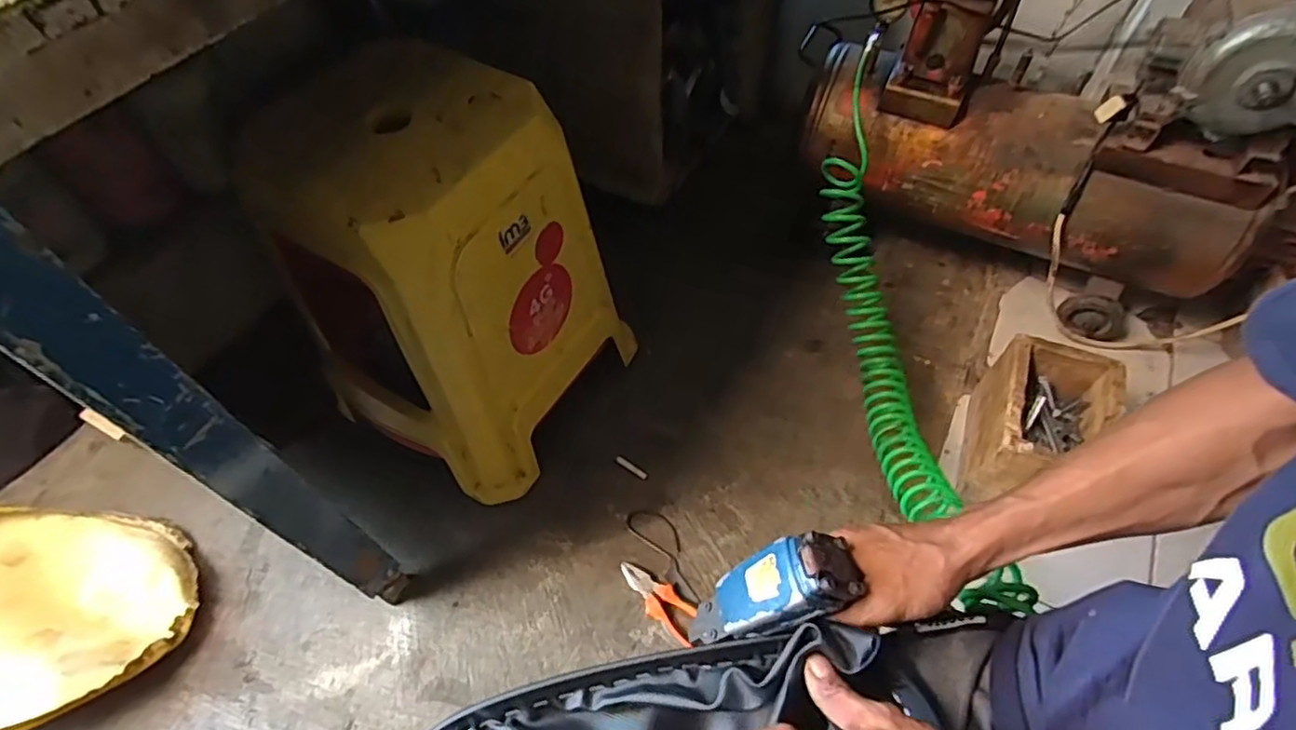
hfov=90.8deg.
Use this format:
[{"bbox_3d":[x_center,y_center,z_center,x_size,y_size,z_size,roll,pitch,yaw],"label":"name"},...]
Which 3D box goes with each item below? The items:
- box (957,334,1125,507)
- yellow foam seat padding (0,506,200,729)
[{"bbox_3d":[0.536,0.091,0.882,0.143,0.140,0.202,20,58,13],"label":"box"},{"bbox_3d":[-0.820,0.327,0.818,0.445,0.094,0.314,-10,56,-7],"label":"yellow foam seat padding"}]

